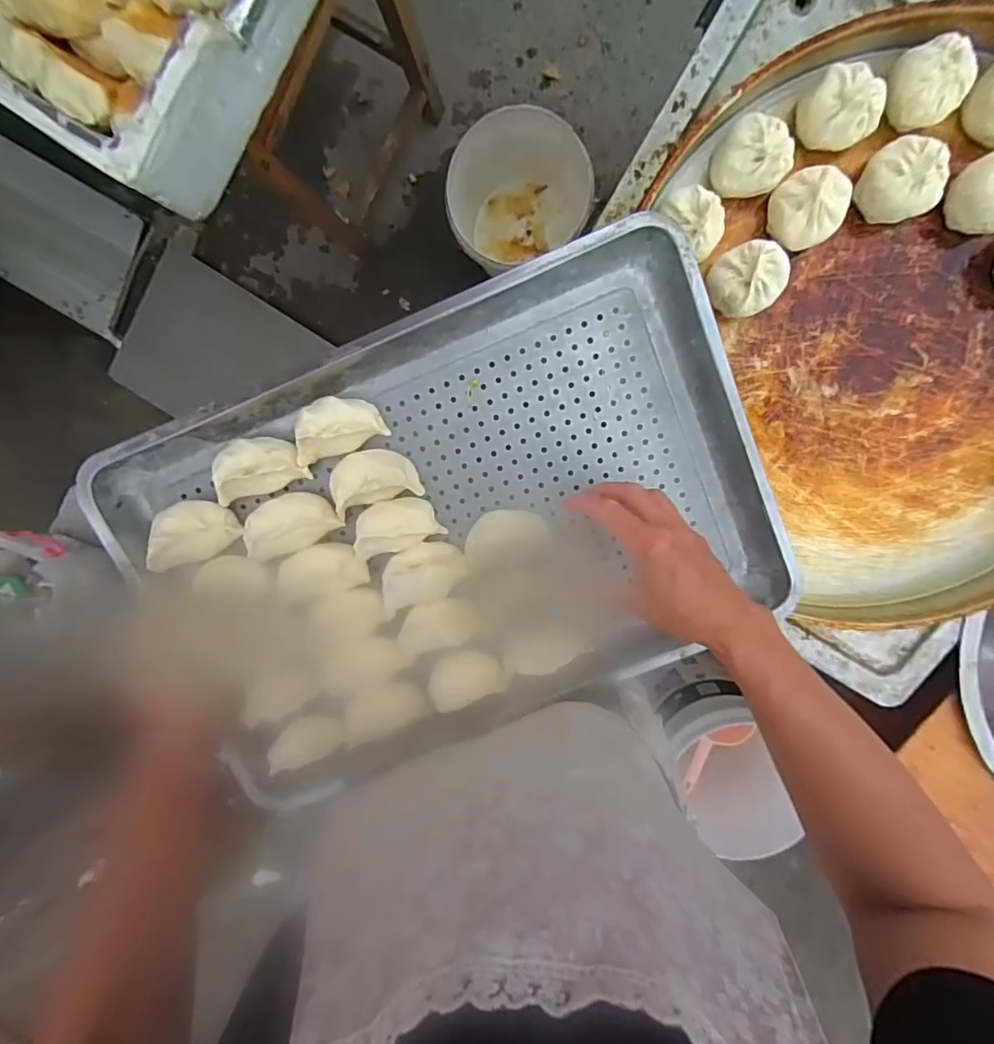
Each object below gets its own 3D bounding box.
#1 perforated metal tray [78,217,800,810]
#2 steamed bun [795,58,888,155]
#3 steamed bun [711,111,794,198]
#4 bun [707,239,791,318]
[{"bbox_3d":[-0.047,0.015,0.511,0.579,0.074,0.391,-22,98,6],"label":"perforated metal tray"},{"bbox_3d":[0.309,-0.370,0.471,0.062,0.040,0.051,37,99,-4],"label":"steamed bun"},{"bbox_3d":[0.236,-0.336,0.492,0.059,0.062,0.060,5,100,2],"label":"steamed bun"},{"bbox_3d":[0.241,-0.234,0.509,0.061,0.054,0.063,0,100,3],"label":"bun"}]

